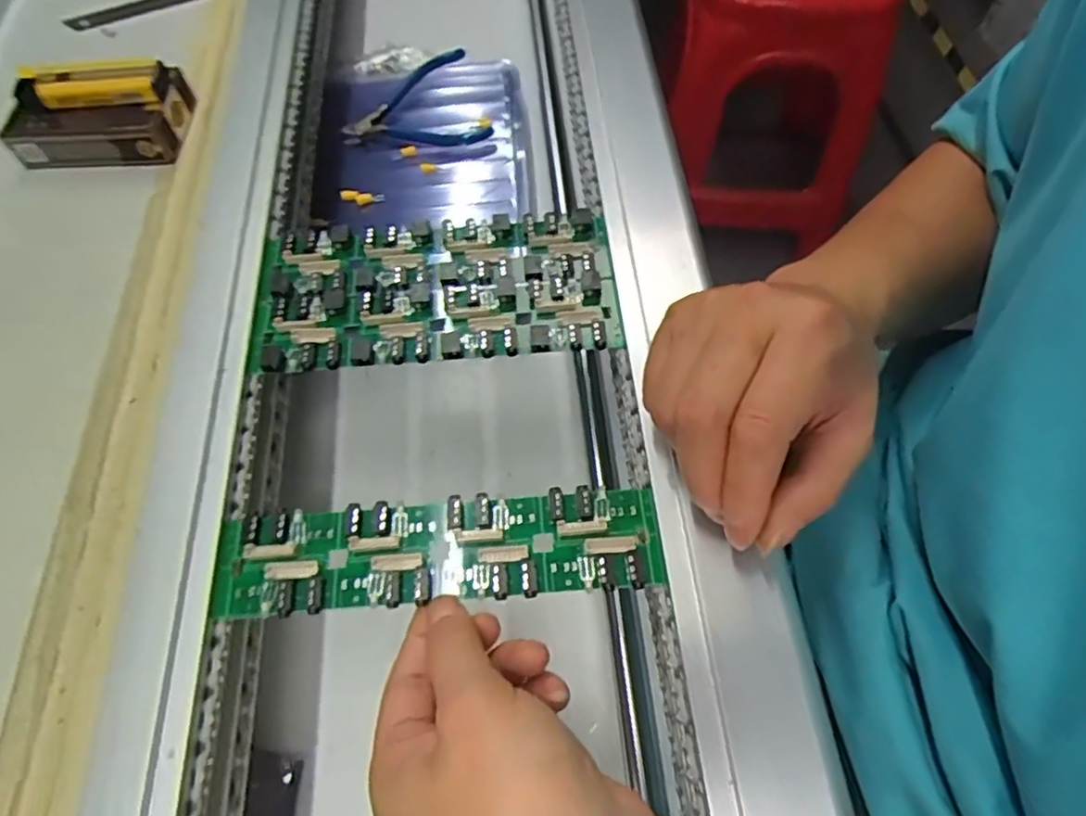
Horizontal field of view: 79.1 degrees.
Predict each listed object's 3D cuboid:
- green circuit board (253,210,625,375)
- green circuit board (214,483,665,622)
[{"bbox_3d":[-0.055,-0.062,0.338,0.178,0.010,0.087,-7,61,-1],"label":"green circuit board"},{"bbox_3d":[-0.044,0.059,0.276,0.182,0.008,0.044,-4,61,0],"label":"green circuit board"}]

